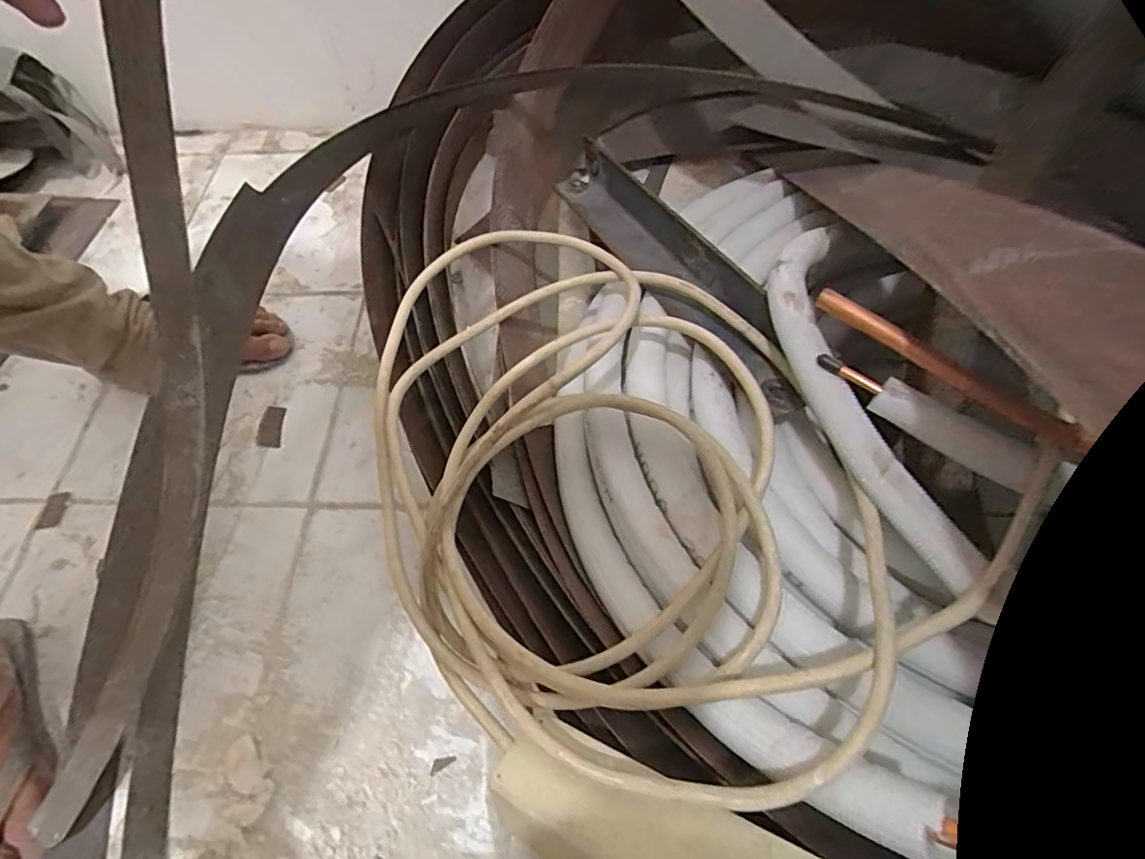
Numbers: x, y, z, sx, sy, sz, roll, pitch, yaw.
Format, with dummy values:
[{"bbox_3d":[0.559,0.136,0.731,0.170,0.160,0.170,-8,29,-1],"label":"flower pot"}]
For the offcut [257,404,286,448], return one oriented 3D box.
[{"bbox_3d":[-0.357,-0.003,0.656,0.029,0.005,0.056,-6,61,0],"label":"offcut"}]

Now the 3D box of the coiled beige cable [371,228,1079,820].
[{"bbox_3d":[0.016,0.018,0.413,0.351,0.095,0.454,-40,67,-18],"label":"coiled beige cable"}]

